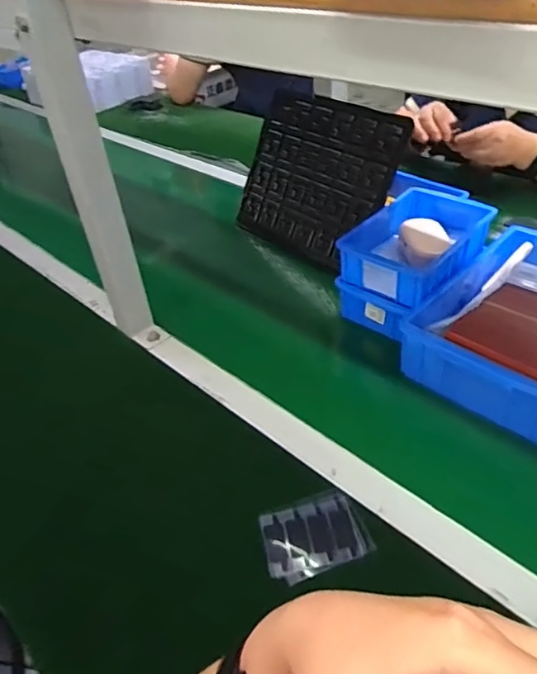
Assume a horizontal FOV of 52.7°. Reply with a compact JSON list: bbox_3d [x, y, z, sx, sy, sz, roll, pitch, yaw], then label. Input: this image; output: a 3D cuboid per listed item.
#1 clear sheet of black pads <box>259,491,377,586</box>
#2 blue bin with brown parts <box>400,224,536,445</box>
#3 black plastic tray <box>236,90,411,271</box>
[{"bbox_3d":[0.044,0.189,0.518,0.098,0.008,0.073,-17,41,-11],"label":"clear sheet of black pads"},{"bbox_3d":[0.331,-0.025,0.675,0.203,0.070,0.305,29,51,35],"label":"blue bin with brown parts"},{"bbox_3d":[0.078,-0.262,0.908,0.288,0.255,0.040,34,23,34],"label":"black plastic tray"}]

